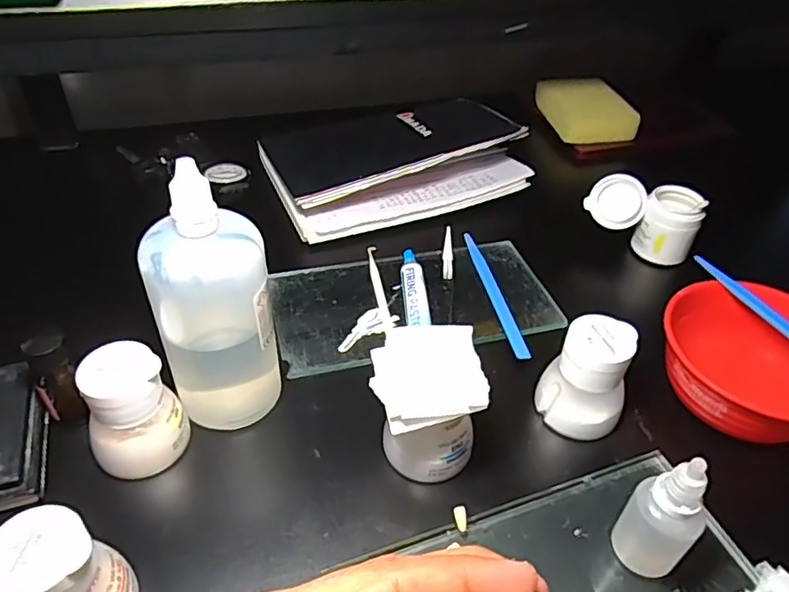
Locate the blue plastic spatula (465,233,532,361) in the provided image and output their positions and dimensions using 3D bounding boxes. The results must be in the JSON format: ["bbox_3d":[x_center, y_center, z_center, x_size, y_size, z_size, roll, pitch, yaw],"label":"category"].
[{"bbox_3d":[0.074,-0.004,0.441,0.012,0.007,0.137,-6,43,-10],"label":"blue plastic spatula"}]

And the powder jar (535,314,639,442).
[{"bbox_3d":[0.112,0.047,0.345,0.047,0.061,0.042,24,47,21],"label":"powder jar"}]

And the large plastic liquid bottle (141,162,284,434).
[{"bbox_3d":[-0.095,0.006,0.314,0.058,0.144,0.047,-9,44,-13],"label":"large plastic liquid bottle"}]

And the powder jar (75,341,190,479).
[{"bbox_3d":[-0.137,0.061,0.310,0.041,0.057,0.043,2,43,-2],"label":"powder jar"}]

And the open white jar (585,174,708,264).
[{"bbox_3d":[0.200,-0.065,0.480,0.085,0.052,0.042,19,45,16],"label":"open white jar"}]

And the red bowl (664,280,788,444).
[{"bbox_3d":[0.214,0.044,0.359,0.102,0.053,0.105,2,43,-2],"label":"red bowl"}]

